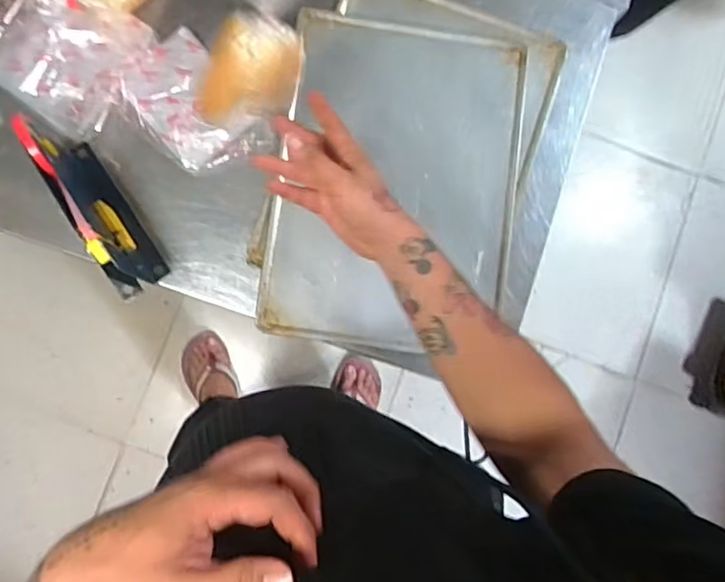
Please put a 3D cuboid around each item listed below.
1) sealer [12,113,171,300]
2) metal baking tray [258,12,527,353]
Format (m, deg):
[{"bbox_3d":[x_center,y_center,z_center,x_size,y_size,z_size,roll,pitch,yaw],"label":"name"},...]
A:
[{"bbox_3d":[-0.325,-0.106,0.720,0.054,0.138,0.224,-32,88,-6],"label":"sealer"},{"bbox_3d":[0.049,-0.145,0.806,0.319,0.028,0.437,8,85,-3],"label":"metal baking tray"}]

